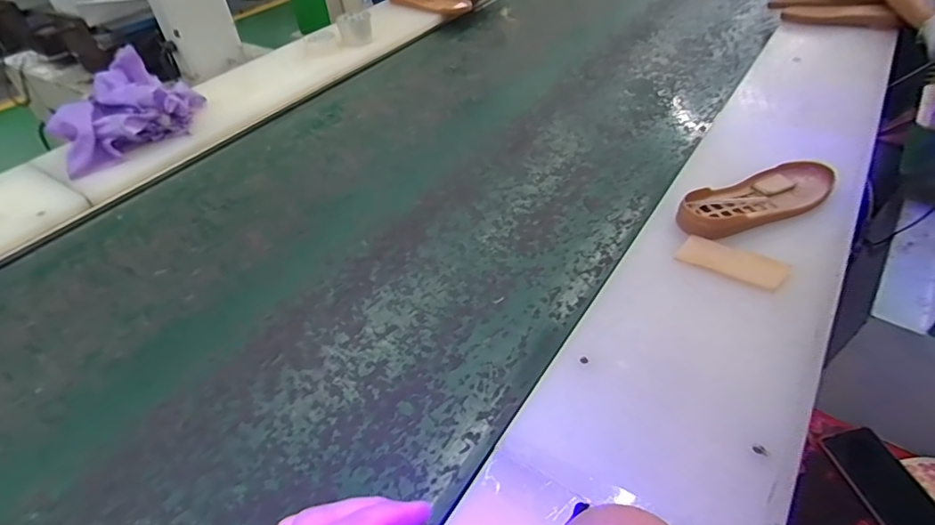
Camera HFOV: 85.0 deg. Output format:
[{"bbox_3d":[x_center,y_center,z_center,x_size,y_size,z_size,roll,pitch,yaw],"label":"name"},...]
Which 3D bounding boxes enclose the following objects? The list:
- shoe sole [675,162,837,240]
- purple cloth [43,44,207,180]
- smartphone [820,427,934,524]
[{"bbox_3d":[0.419,-0.094,0.729,0.251,0.033,0.083,-22,45,-17],"label":"shoe sole"},{"bbox_3d":[-0.679,-0.312,1.024,0.266,0.117,0.234,-26,47,-21],"label":"purple cloth"},{"bbox_3d":[0.564,0.300,0.690,0.075,0.014,0.163,-17,42,5],"label":"smartphone"}]

